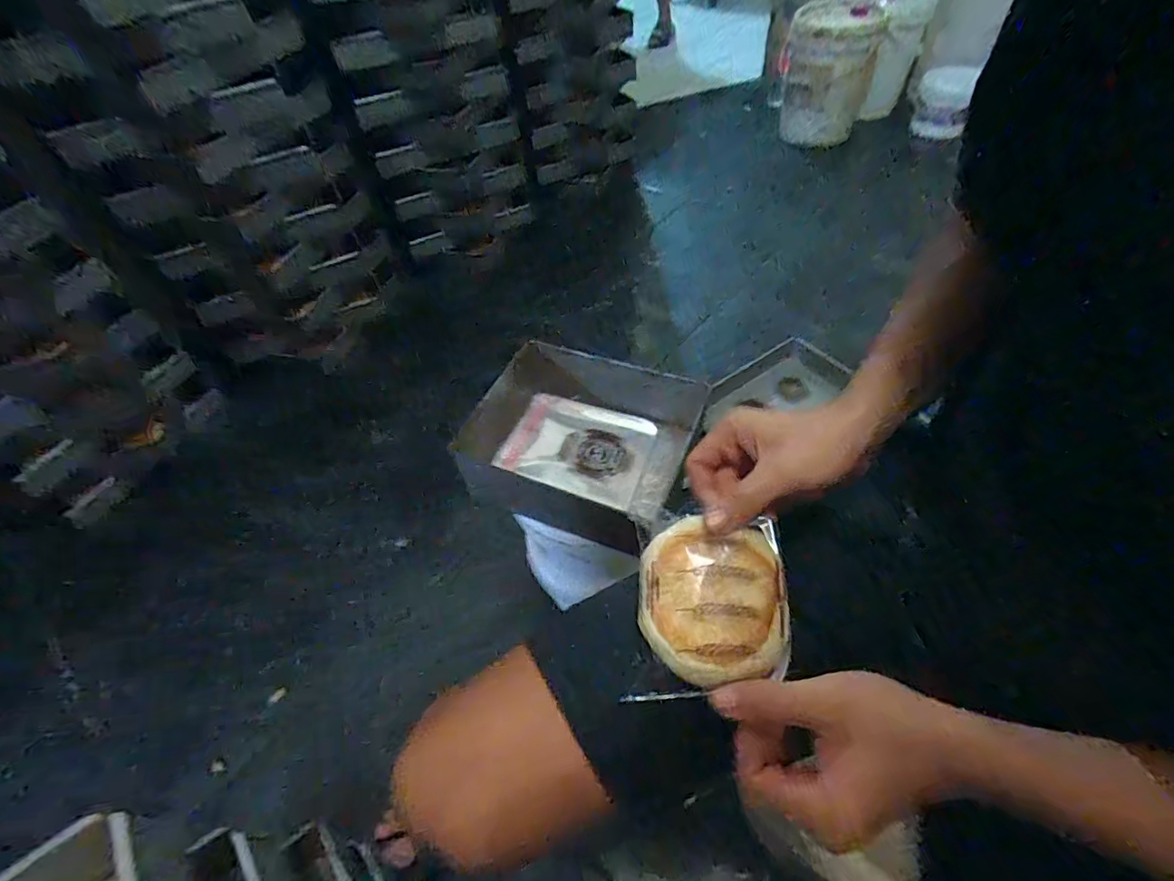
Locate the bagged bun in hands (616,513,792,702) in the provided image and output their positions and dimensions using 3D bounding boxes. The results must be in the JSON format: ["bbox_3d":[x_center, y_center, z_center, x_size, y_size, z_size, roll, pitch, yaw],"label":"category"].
[{"bbox_3d":[0.078,0.103,0.328,0.090,0.036,0.103,0,51,5],"label":"bagged bun in hands"}]

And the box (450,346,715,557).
[{"bbox_3d":[-0.008,-0.001,0.657,0.258,0.088,0.229,20,55,20],"label":"box"}]

